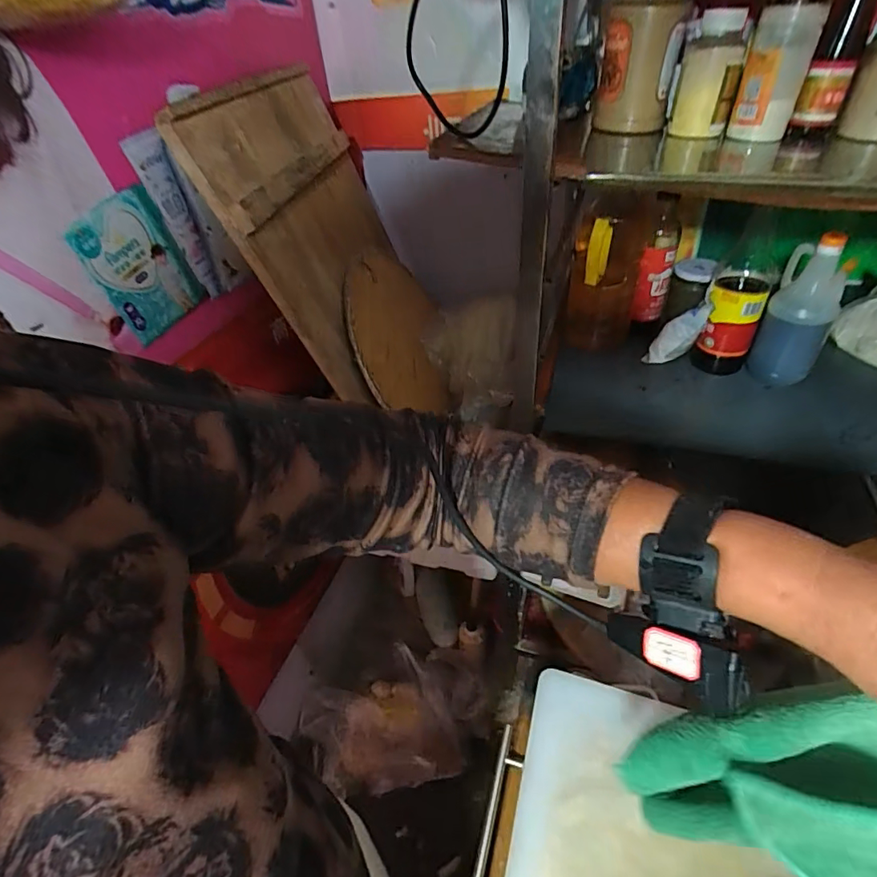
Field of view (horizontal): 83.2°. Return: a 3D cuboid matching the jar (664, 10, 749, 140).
[{"bbox_3d":[0.338,-0.434,0.631,0.070,0.167,0.089,12,44,21],"label":"jar"}]

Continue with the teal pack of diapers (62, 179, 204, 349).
[{"bbox_3d":[-0.419,-0.242,0.701,0.010,0.174,0.146,5,47,23],"label":"teal pack of diapers"}]

